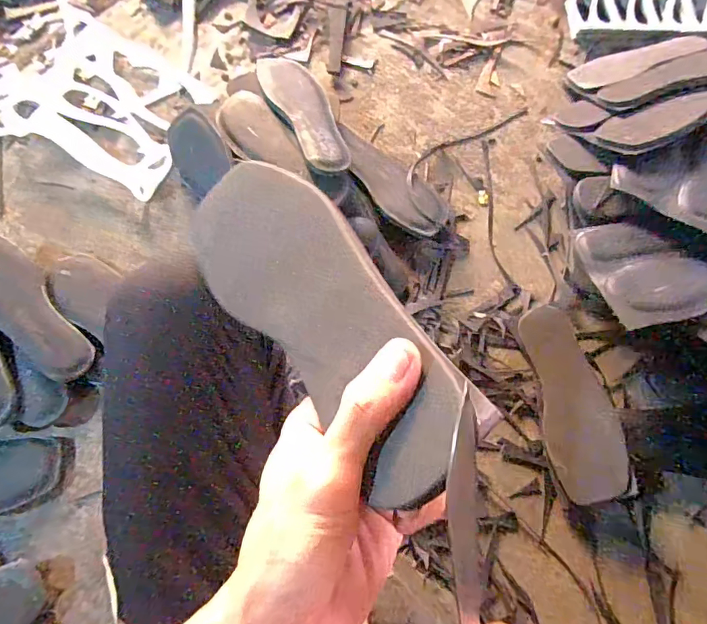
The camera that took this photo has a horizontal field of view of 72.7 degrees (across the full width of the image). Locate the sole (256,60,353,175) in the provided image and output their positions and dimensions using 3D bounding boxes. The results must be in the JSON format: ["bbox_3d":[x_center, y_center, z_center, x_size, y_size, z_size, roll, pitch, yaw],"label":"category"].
[{"bbox_3d":[-0.073,-0.299,0.711,0.078,0.034,0.231,-24,75,-8],"label":"sole"}]

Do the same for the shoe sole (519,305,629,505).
[{"bbox_3d":[0.306,0.123,0.670,0.102,0.021,0.260,-6,74,-2],"label":"shoe sole"}]

